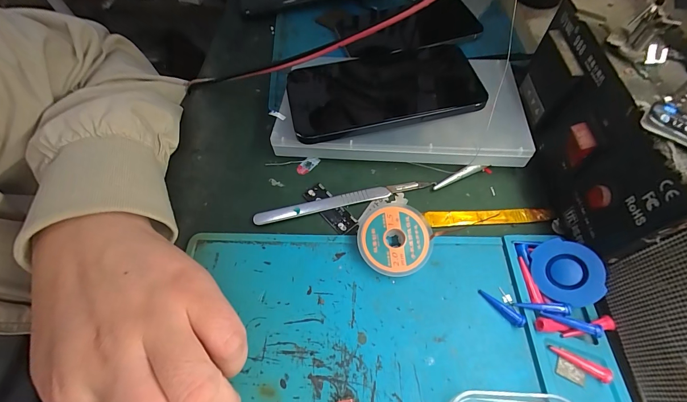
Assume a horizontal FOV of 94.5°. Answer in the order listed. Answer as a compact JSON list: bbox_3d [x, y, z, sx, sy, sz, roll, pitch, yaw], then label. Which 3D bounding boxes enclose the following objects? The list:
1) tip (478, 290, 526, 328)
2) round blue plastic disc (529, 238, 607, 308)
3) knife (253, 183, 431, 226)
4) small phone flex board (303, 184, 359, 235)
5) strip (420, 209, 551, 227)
[{"bbox_3d":[0.092,0.061,0.184,0.007,0.005,0.027,-39,64,-21],"label":"tip"},{"bbox_3d":[0.128,0.041,0.182,0.033,0.004,0.037,-17,67,32],"label":"round blue plastic disc"},{"bbox_3d":[0.001,-0.001,0.228,0.127,0.004,0.010,-13,57,-7],"label":"knife"},{"bbox_3d":[-0.009,0.004,0.225,0.016,0.004,0.045,-37,63,-21],"label":"small phone flex board"},{"bbox_3d":[0.100,0.011,0.220,0.084,0.004,0.011,-2,73,1],"label":"strip"}]

